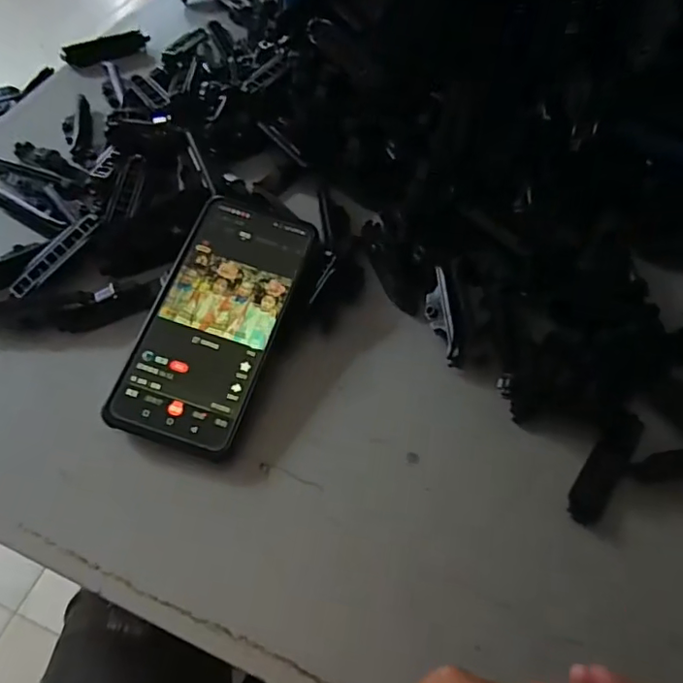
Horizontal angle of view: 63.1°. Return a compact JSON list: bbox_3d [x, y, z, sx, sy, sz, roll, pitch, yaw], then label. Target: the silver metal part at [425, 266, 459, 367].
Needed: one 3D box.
[{"bbox_3d":[0.065,-0.017,0.369,0.013,0.019,0.065,-5,58,-6],"label":"silver metal part"}]

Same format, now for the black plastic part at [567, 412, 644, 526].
[{"bbox_3d":[0.155,0.073,0.326,0.019,0.004,0.077,33,62,17],"label":"black plastic part"}]

